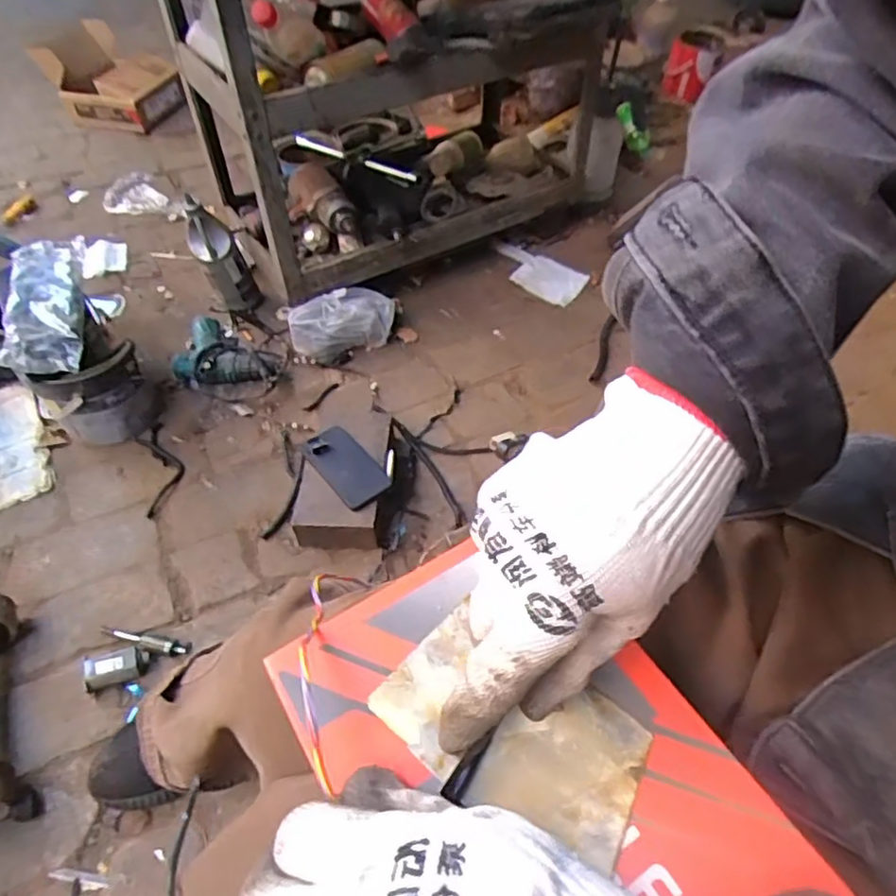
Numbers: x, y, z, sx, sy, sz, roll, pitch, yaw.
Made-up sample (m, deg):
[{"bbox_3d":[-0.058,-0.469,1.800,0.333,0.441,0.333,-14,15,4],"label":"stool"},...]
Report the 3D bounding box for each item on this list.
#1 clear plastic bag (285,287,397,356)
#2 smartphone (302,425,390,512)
[{"bbox_3d":[-0.184,-0.216,1.150,0.187,0.094,0.082,-10,50,-9],"label":"clear plastic bag"},{"bbox_3d":[-0.149,0.026,0.954,0.073,0.017,0.144,-32,56,-25],"label":"smartphone"}]

